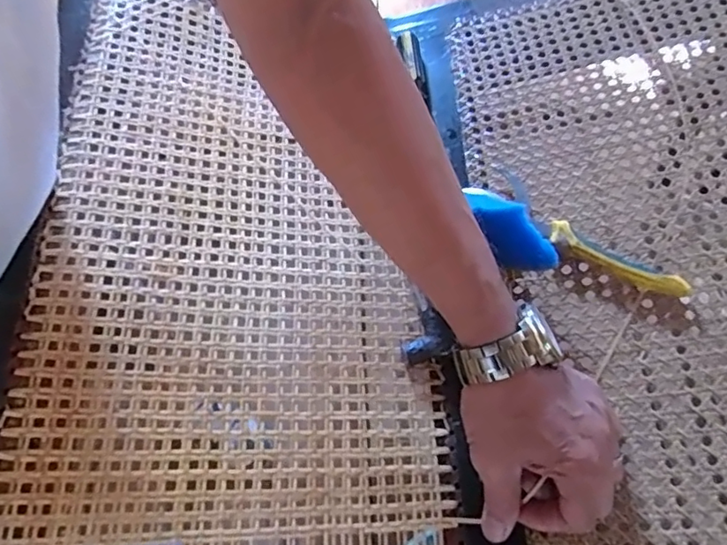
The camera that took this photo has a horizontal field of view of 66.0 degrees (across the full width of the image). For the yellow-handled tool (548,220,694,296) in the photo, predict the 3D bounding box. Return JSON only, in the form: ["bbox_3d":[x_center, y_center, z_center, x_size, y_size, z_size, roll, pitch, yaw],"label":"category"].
[{"bbox_3d":[0.194,-0.008,0.433,0.108,0.019,0.019,35,71,19],"label":"yellow-handled tool"}]

